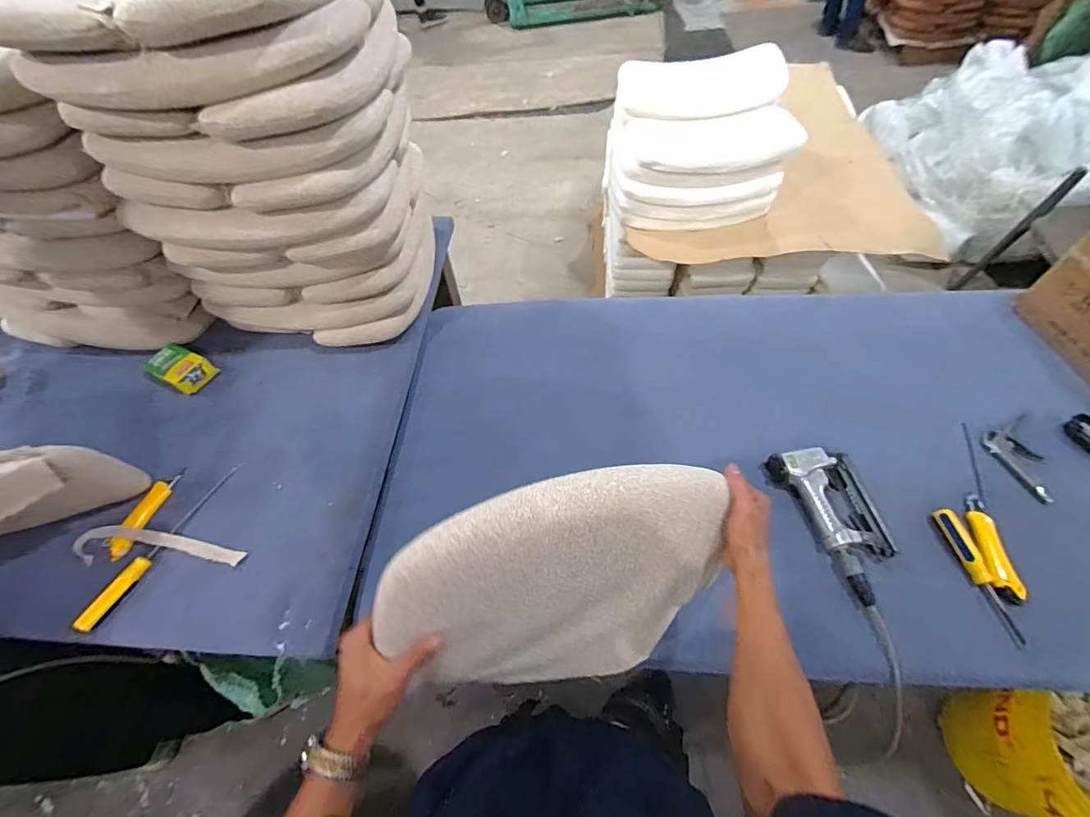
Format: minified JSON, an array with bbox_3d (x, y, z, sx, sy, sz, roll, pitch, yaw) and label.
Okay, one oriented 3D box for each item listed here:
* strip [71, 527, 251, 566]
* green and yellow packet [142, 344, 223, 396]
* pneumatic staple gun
[{"bbox_3d":[-0.652,0.234,0.780,0.307,0.017,0.062,0,56,3],"label":"strip"},{"bbox_3d":[-0.791,-0.088,0.992,0.145,0.036,0.083,23,60,18],"label":"green and yellow packet"},{"bbox_3d":[0.493,0.180,0.766,0.131,0.053,0.257,-15,57,-6],"label":"pneumatic staple gun"}]

